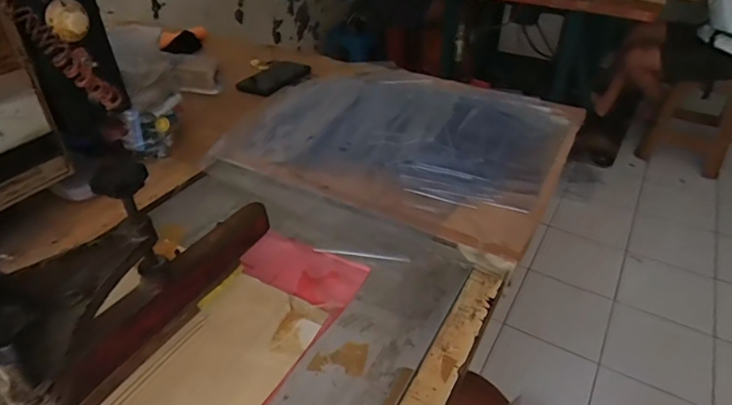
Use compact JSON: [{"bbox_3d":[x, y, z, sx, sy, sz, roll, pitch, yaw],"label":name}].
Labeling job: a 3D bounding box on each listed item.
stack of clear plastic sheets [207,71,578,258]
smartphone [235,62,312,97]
[{"bbox_3d":[0.068,-0.119,0.761,0.465,0.023,0.439,18,41,21],"label":"stack of clear plastic sheets"},{"bbox_3d":[-0.181,-0.258,0.944,0.078,0.012,0.158,22,42,26],"label":"smartphone"}]

